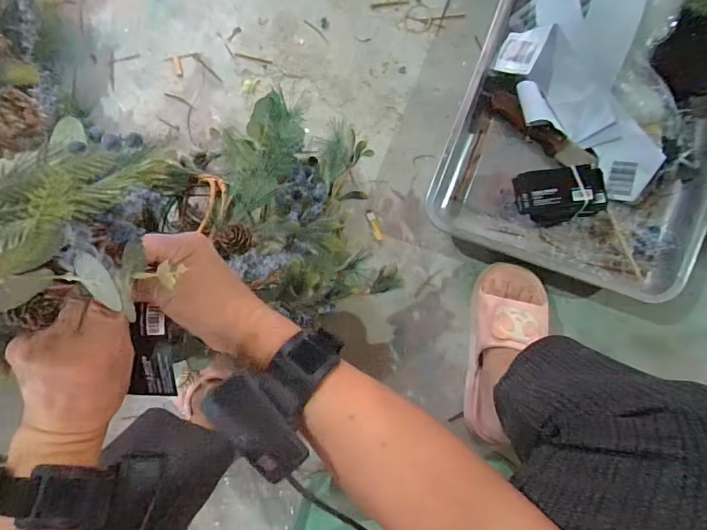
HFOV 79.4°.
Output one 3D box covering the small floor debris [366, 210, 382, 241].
[{"bbox_3d":[0.033,-0.062,0.662,0.013,0.004,0.049,-20,85,8],"label":"small floor debris"}]

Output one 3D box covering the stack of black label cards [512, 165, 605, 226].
[{"bbox_3d":[0.279,-0.092,0.581,0.118,0.072,0.069,-7,86,9],"label":"stack of black label cards"}]

